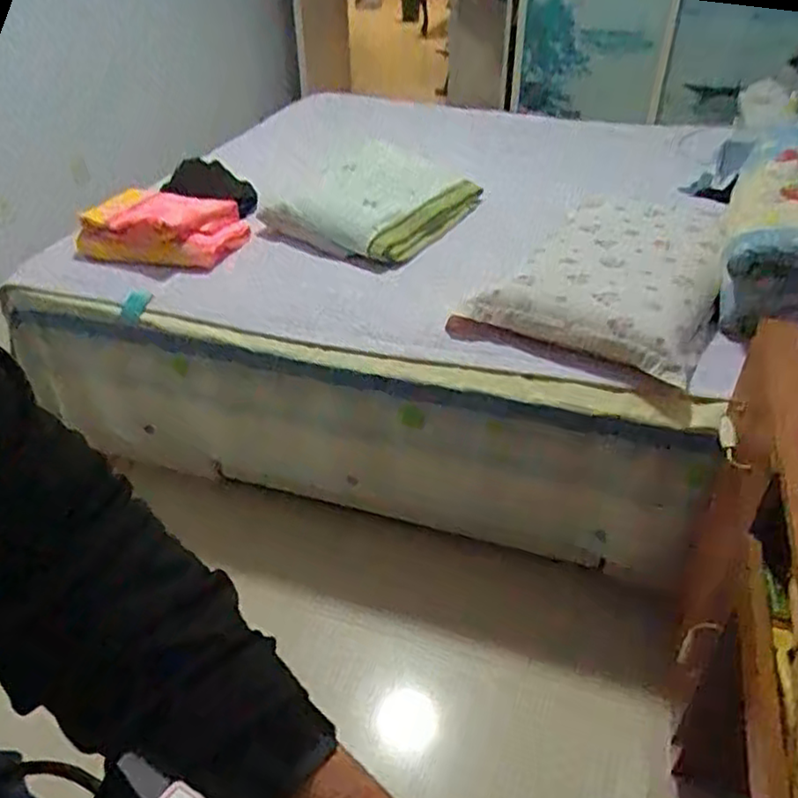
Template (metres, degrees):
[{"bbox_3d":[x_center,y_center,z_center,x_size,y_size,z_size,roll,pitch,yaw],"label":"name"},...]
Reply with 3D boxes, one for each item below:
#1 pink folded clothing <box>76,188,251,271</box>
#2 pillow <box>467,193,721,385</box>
[{"bbox_3d":[-0.554,-0.396,1.608,0.378,0.107,0.199,-3,39,-3],"label":"pink folded clothing"},{"bbox_3d":[0.477,-0.296,1.469,0.431,0.135,0.624,21,43,25],"label":"pillow"}]

